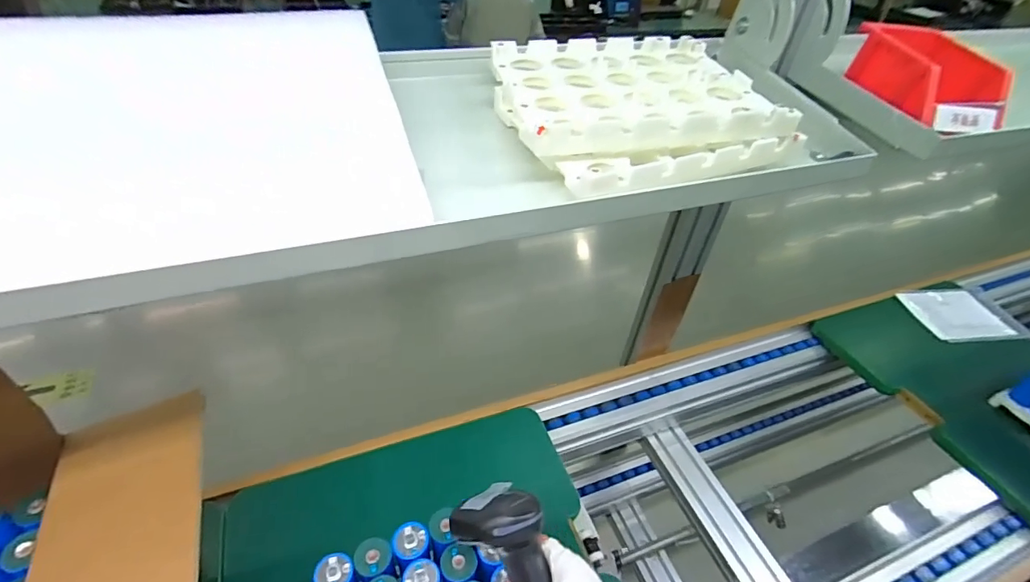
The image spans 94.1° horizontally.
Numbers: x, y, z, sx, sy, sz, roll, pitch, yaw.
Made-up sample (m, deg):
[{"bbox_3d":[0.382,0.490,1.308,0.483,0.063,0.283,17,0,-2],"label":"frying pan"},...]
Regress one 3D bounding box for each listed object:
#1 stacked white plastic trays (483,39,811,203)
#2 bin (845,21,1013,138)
[{"bbox_3d":[0.110,-0.176,0.449,0.251,0.051,0.214,-12,45,-19],"label":"stacked white plastic trays"},{"bbox_3d":[0.464,-0.243,0.540,0.099,0.064,0.151,-2,42,-9],"label":"bin"}]

